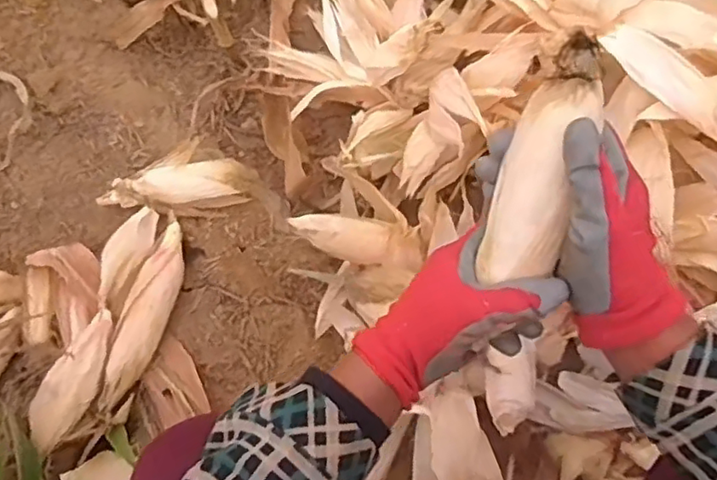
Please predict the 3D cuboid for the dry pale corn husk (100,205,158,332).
[{"bbox_3d":[-0.332,0.031,0.873,0.049,0.032,0.167,9,70,7],"label":"dry pale corn husk"}]

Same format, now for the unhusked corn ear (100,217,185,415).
[{"bbox_3d":[-0.297,0.103,0.861,0.057,0.054,0.270,15,70,9],"label":"unhusked corn ear"}]

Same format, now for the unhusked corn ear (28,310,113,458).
[{"bbox_3d":[-0.380,0.190,0.825,0.064,0.042,0.194,23,72,11],"label":"unhusked corn ear"}]

